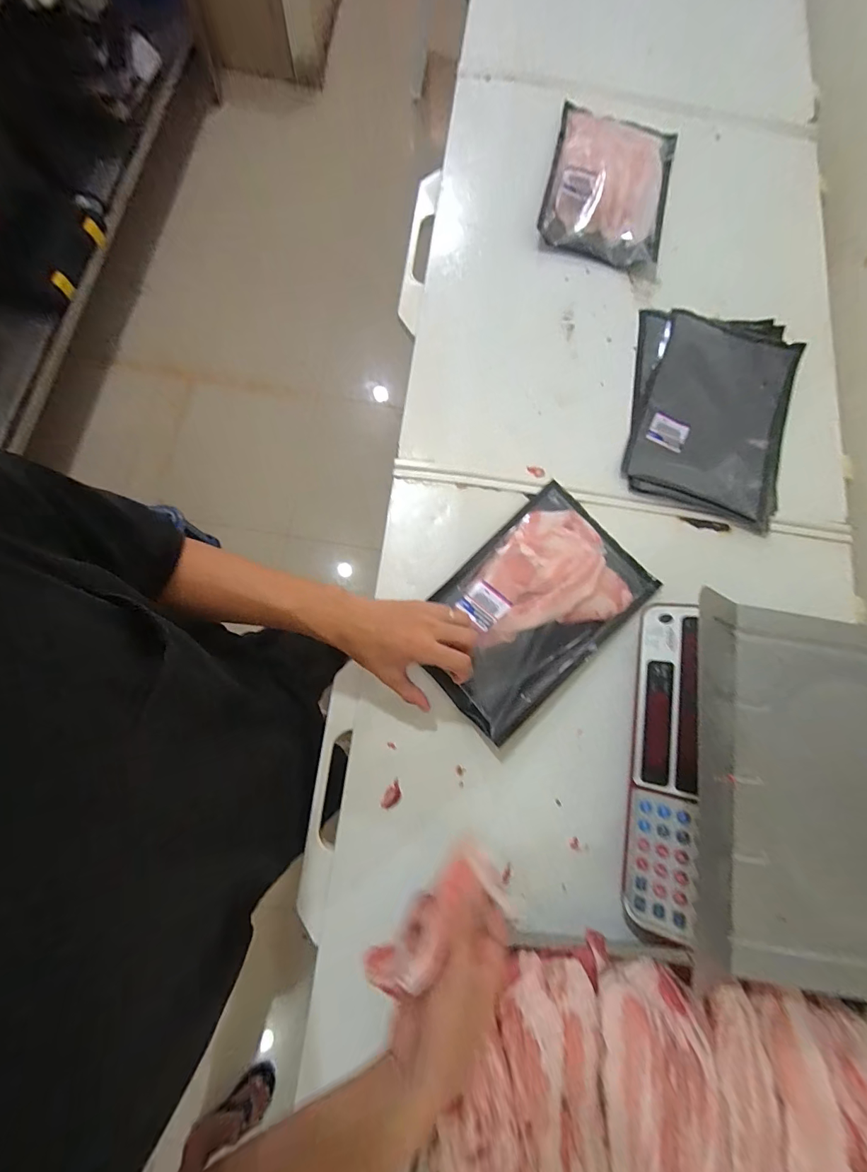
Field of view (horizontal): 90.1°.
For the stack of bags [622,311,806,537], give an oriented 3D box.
[{"bbox_3d":[0.399,-0.255,0.628,0.224,0.014,0.313,15,78,3],"label":"stack of bags"}]

